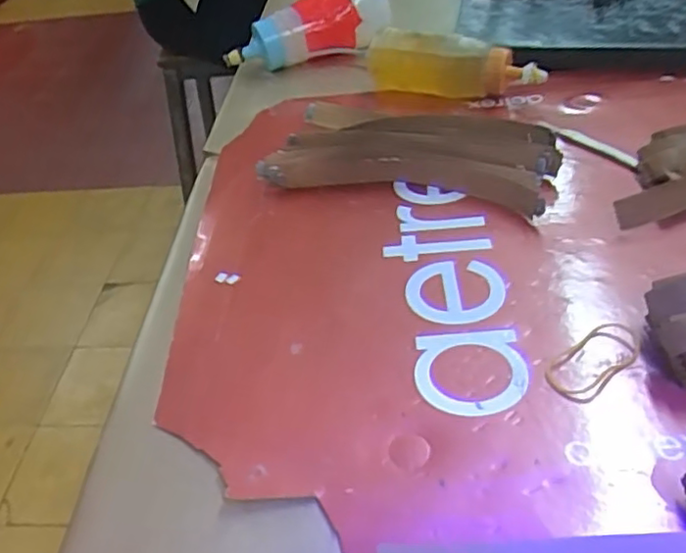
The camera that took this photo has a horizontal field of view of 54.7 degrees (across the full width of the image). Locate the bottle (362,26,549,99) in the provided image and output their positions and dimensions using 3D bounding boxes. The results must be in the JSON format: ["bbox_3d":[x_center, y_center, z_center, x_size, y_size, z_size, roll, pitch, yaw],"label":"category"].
[{"bbox_3d":[0.089,-0.176,0.549,0.142,0.050,0.039,14,46,23],"label":"bottle"}]

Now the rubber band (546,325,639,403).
[{"bbox_3d":[0.125,0.040,0.328,0.056,0.004,0.026,-30,46,-24],"label":"rubber band"}]

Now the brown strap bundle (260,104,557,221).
[{"bbox_3d":[0.048,-0.085,0.464,0.193,0.029,0.080,10,44,18],"label":"brown strap bundle"}]

